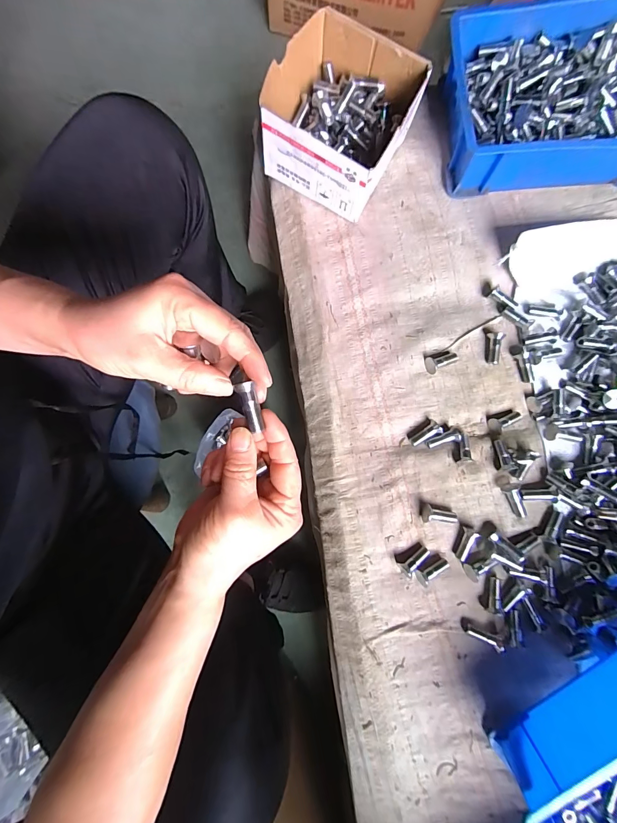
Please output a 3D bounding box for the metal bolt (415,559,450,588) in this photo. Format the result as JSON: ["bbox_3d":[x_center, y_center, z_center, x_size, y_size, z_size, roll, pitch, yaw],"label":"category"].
[{"bbox_3d":[0.132,0.168,0.378,0.036,0.013,0.016,-32,84,-5],"label":"metal bolt"}]

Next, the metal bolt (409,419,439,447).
[{"bbox_3d":[0.129,0.025,0.400,0.035,0.011,0.011,-40,85,-6],"label":"metal bolt"}]

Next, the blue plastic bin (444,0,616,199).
[{"bbox_3d":[0.287,-0.346,0.405,0.249,0.099,0.166,0,82,-3],"label":"blue plastic bin"}]

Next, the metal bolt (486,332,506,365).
[{"bbox_3d":[0.213,-0.072,0.412,0.014,0.018,0.035,6,82,-1],"label":"metal bolt"}]

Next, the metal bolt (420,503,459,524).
[{"bbox_3d":[0.140,0.111,0.384,0.038,0.013,0.017,12,82,0],"label":"metal bolt"}]

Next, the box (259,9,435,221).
[{"bbox_3d":[0.032,-0.324,0.408,0.141,0.090,0.148,29,82,1],"label":"box"}]

